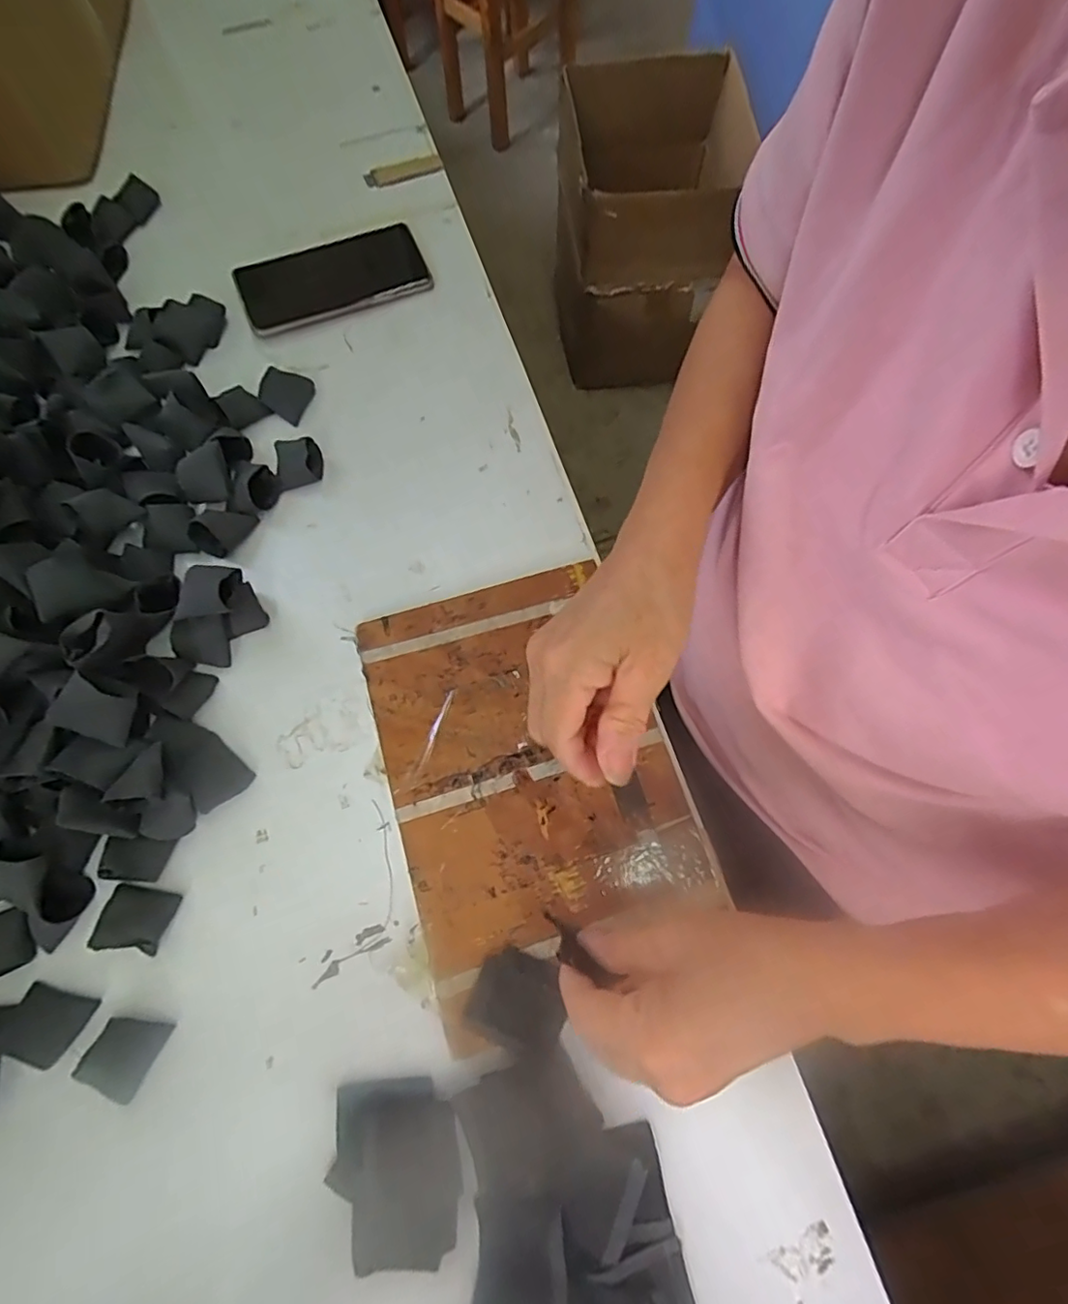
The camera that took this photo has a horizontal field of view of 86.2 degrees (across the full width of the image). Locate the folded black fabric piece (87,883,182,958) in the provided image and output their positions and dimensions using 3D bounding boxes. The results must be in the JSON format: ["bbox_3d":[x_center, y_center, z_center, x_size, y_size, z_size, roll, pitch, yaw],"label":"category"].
[{"bbox_3d":[-0.243,0.161,0.344,0.042,0.015,0.034,10,71,2],"label":"folded black fabric piece"}]

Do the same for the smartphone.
[{"bbox_3d":[-0.175,-0.327,0.501,0.159,0.016,0.085,-21,70,-10],"label":"smartphone"}]

